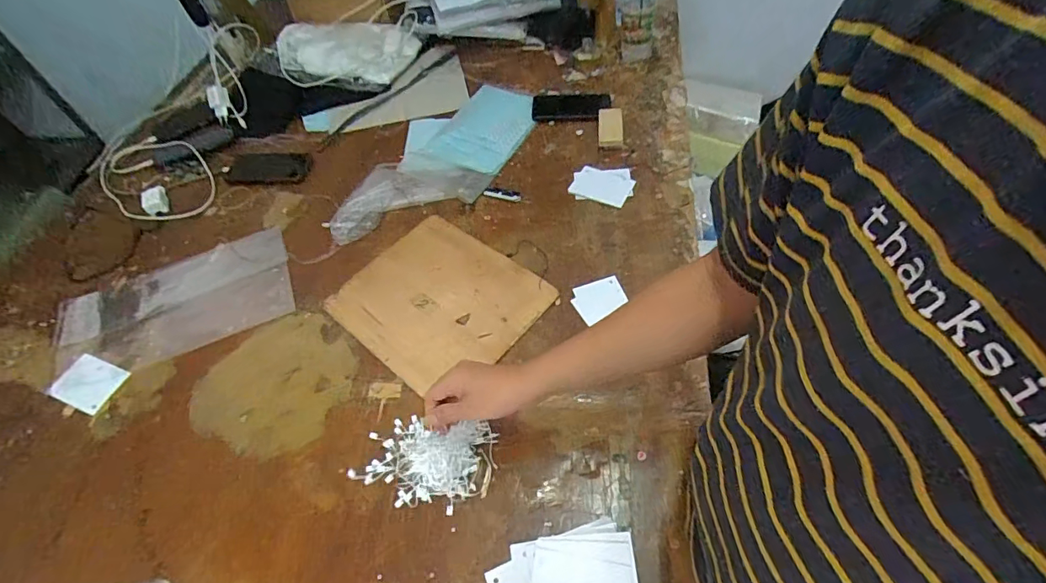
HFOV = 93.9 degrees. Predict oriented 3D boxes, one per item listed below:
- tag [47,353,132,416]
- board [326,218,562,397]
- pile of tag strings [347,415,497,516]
[{"bbox_3d":[-0.635,0.134,0.717,0.094,0.004,0.069,19,60,13],"label":"tag"},{"bbox_3d":[-0.132,0.009,0.754,0.284,0.009,0.244,34,65,25],"label":"board"},{"bbox_3d":[-0.121,0.207,0.602,0.168,0.025,0.103,5,56,9],"label":"pile of tag strings"}]

